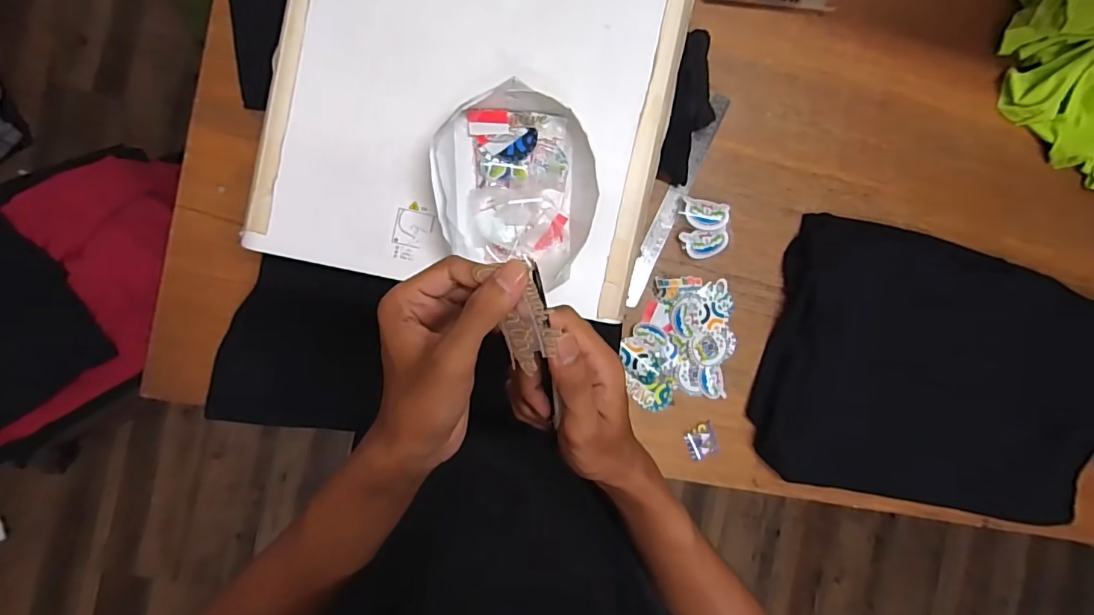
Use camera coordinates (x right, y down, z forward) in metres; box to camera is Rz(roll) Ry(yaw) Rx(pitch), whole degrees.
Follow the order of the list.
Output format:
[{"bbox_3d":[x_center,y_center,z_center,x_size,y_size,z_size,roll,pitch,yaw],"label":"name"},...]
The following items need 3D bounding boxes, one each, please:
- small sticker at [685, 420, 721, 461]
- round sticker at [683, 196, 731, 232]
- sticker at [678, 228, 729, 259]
[{"bbox_3d":[0.224,0.194,0.738,0.044,0.010,0.050,-19,92,2],"label":"small sticker"},{"bbox_3d":[0.218,-0.128,0.702,0.061,0.009,0.040,10,92,2],"label":"round sticker"},{"bbox_3d":[0.219,-0.088,0.710,0.064,0.005,0.038,-5,97,5],"label":"sticker"}]

